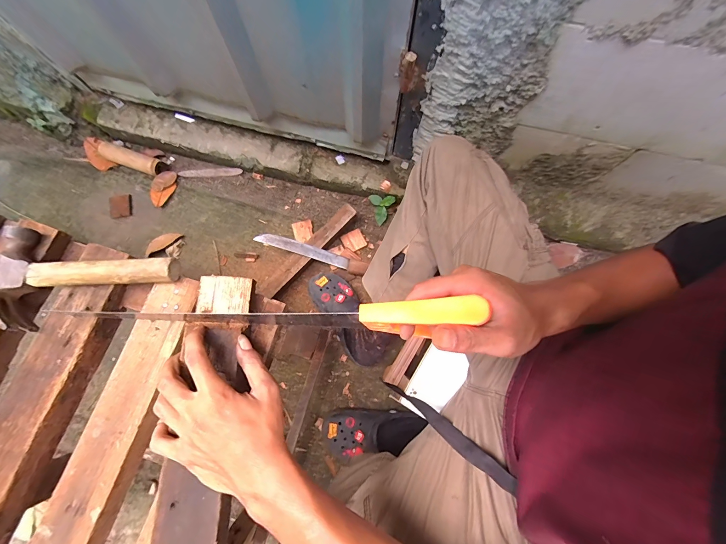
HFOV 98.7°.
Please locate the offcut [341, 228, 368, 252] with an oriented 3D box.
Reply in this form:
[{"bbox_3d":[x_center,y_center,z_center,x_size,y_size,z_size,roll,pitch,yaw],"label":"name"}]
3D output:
[{"bbox_3d":[-0.024,-0.085,0.859,0.057,0.017,0.055,-29,76,-7],"label":"offcut"}]

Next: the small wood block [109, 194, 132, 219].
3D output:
[{"bbox_3d":[-0.691,-0.187,0.889,0.064,0.013,0.069,-11,75,-2],"label":"small wood block"}]

